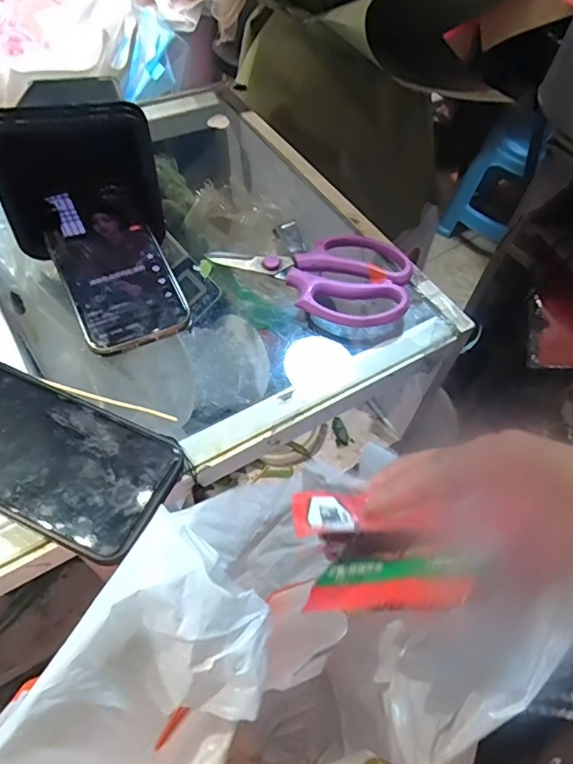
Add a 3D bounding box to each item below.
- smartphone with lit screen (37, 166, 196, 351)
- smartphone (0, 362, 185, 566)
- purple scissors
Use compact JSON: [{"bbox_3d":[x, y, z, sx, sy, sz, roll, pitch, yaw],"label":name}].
[{"bbox_3d":[-0.131,-0.094,0.370,0.073,0.006,0.156,-23,69,-16],"label":"smartphone with lit screen"},{"bbox_3d":[-0.145,0.040,0.294,0.159,0.015,0.077,23,57,10],"label":"smartphone"},{"bbox_3d":[0.019,-0.087,0.390,0.151,0.017,0.085,14,56,4],"label":"purple scissors"}]

